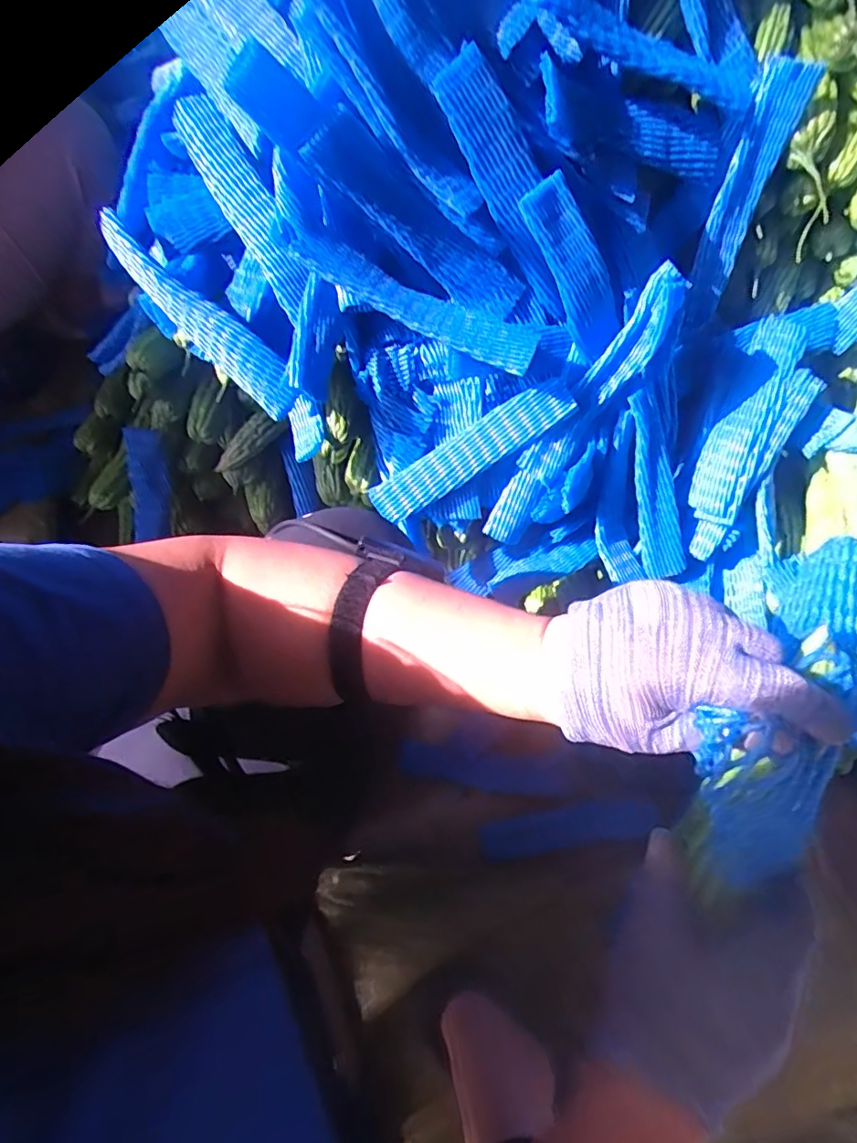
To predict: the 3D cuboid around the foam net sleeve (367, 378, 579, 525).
[{"bbox_3d":[0.047,-0.130,0.612,0.240,0.051,0.016,-31,22,11],"label":"foam net sleeve"}]

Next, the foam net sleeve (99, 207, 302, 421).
[{"bbox_3d":[-0.227,-0.253,0.551,0.243,0.048,0.041,43,67,-1],"label":"foam net sleeve"}]

